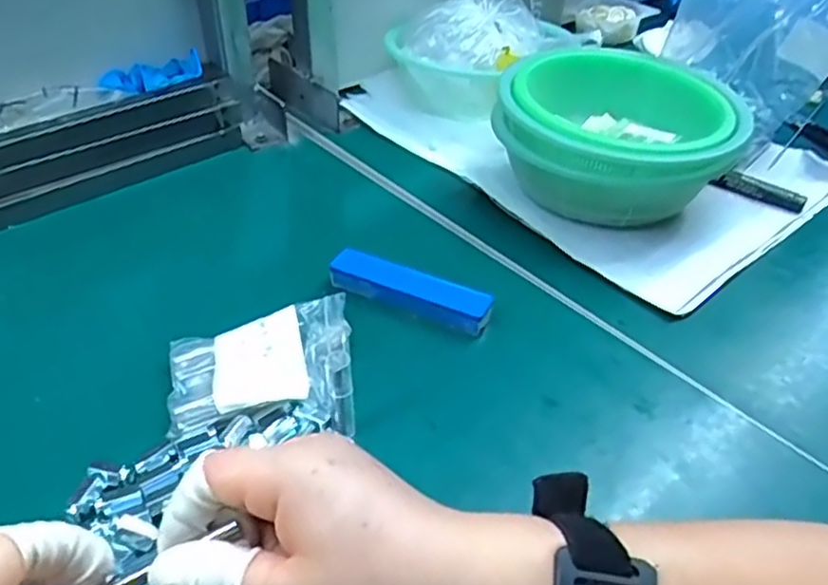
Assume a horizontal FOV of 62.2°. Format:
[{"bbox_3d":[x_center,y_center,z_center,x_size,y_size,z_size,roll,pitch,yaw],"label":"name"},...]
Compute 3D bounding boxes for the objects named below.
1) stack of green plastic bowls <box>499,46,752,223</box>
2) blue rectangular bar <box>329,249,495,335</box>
[{"bbox_3d":[0.170,-0.122,0.562,0.168,0.102,0.184,26,45,28],"label":"stack of green plastic bowls"},{"bbox_3d":[-0.002,-0.002,0.455,0.109,0.019,0.026,19,42,20],"label":"blue rectangular bar"}]

